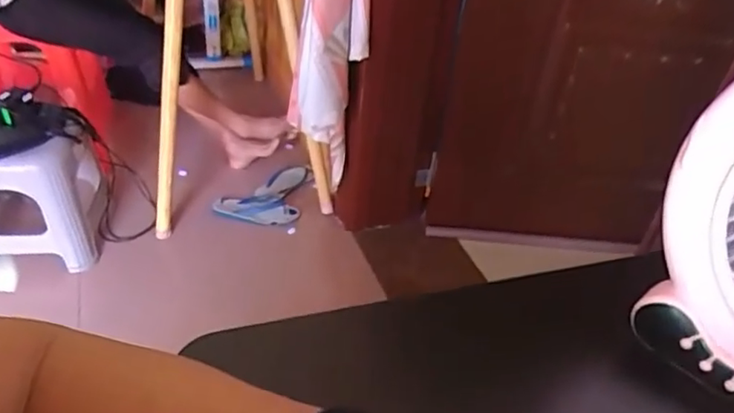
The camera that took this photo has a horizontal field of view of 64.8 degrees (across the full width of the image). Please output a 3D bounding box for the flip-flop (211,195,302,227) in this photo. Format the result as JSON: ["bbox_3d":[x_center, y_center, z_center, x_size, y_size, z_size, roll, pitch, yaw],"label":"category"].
[{"bbox_3d":[-0.323,0.011,1.700,0.241,0.047,0.096,2,39,-4],"label":"flip-flop"}]

